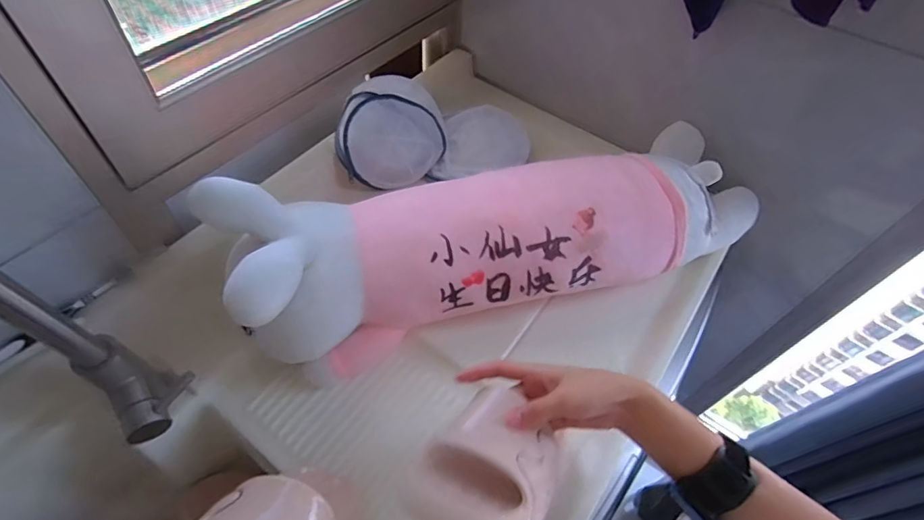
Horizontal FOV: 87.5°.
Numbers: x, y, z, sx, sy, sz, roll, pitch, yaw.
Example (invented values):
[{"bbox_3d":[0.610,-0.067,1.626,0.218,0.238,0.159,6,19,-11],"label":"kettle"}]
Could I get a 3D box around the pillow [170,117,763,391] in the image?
[{"bbox_3d":[0.041,-0.018,0.611,0.604,0.179,0.145,-12,56,-13],"label":"pillow"}]

